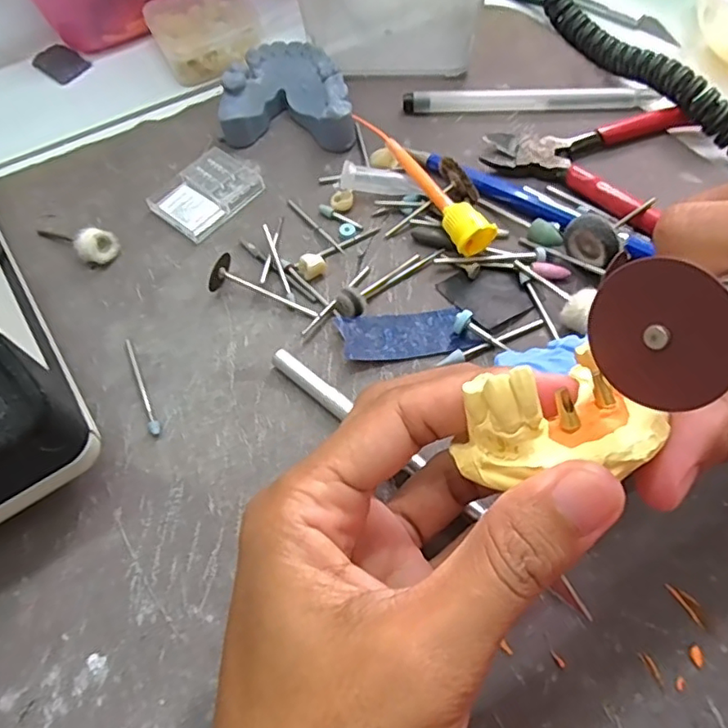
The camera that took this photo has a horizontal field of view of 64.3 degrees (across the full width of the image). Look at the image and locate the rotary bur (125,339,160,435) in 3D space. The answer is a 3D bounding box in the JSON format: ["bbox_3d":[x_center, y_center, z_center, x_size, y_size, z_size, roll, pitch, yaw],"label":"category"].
[{"bbox_3d":[-0.087,0.008,0.225,0.004,0.004,0.047,-24,64,-10],"label":"rotary bur"}]

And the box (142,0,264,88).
[{"bbox_3d":[-0.088,-0.186,0.321,0.056,0.018,0.052,-29,64,-12],"label":"box"}]

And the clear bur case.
[{"bbox_3d":[-0.073,-0.081,0.272,0.035,0.006,0.049,38,70,20],"label":"clear bur case"}]

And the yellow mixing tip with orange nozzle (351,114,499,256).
[{"bbox_3d":[0.027,-0.082,0.259,0.018,0.018,0.087,-27,64,-11],"label":"yellow mixing tip with orange nozzle"}]

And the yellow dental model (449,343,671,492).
[{"bbox_3d":[0.045,0.015,0.135,0.044,0.016,0.029,-19,63,-7],"label":"yellow dental model"}]

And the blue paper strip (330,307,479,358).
[{"bbox_3d":[0.017,-0.014,0.231,0.053,0.007,0.022,-7,62,-1],"label":"blue paper strip"}]

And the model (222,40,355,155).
[{"bbox_3d":[-0.033,-0.133,0.287,0.063,0.023,0.054,11,63,9],"label":"model"}]

